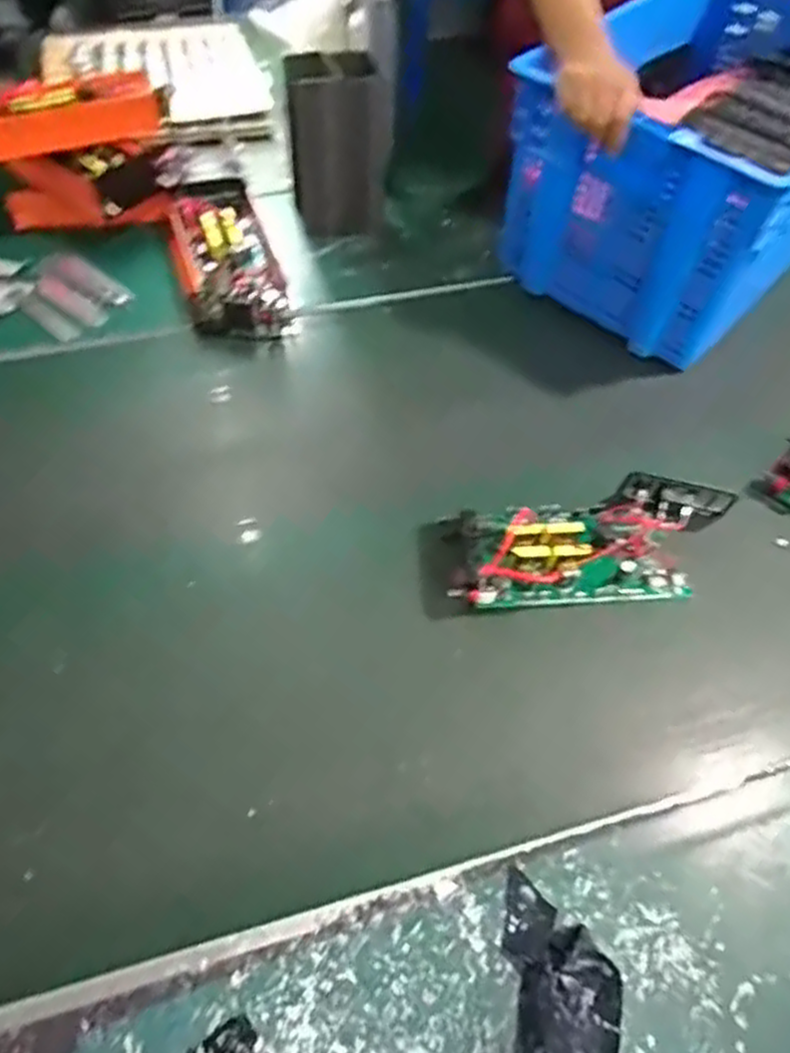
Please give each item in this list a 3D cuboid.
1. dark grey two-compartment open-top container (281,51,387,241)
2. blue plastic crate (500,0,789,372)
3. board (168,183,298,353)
[{"bbox_3d":[-0.091,-0.605,1.158,0.155,0.226,0.122,0,55,-3],"label":"dark grey two-compartment open-top container"},{"bbox_3d":[0.475,-0.569,1.104,0.386,0.293,0.564,38,62,21],"label":"blue plastic crate"},{"bbox_3d":[-0.257,-0.418,1.128,0.155,0.065,0.338,-13,57,-12],"label":"board"}]

